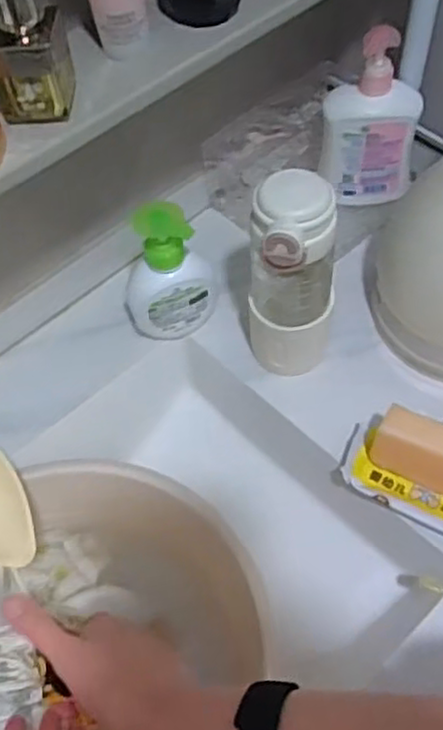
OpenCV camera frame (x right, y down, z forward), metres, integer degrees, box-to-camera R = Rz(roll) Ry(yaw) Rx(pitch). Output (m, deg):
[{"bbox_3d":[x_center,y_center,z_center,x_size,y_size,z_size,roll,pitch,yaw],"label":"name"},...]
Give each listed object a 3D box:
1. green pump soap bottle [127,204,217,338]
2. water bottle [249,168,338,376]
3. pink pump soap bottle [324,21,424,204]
[{"bbox_3d":[-0.050,-0.082,0.667,0.088,0.155,0.045,-14,57,-5],"label":"green pump soap bottle"},{"bbox_3d":[0.061,-0.067,0.623,0.074,0.201,0.062,1,57,4],"label":"water bottle"},{"bbox_3d":[0.151,-0.241,0.717,0.093,0.174,0.047,-13,57,-4],"label":"pink pump soap bottle"}]

